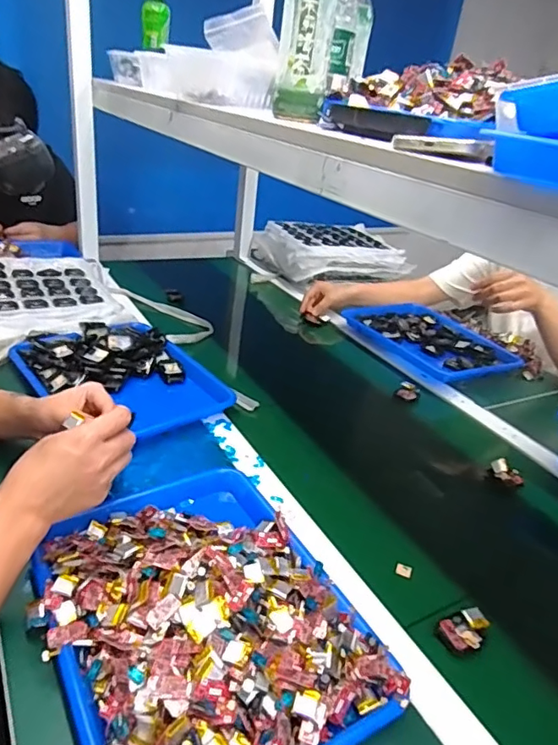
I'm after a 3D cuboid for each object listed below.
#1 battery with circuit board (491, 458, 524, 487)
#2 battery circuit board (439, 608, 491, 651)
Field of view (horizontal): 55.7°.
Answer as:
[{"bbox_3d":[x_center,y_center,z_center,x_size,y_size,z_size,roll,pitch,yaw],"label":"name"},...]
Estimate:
[{"bbox_3d":[0.332,0.145,0.766,0.048,0.020,0.026,28,34,34],"label":"battery with circuit board"},{"bbox_3d":[0.187,0.255,0.526,0.052,0.009,0.036,-9,32,-28],"label":"battery circuit board"}]

